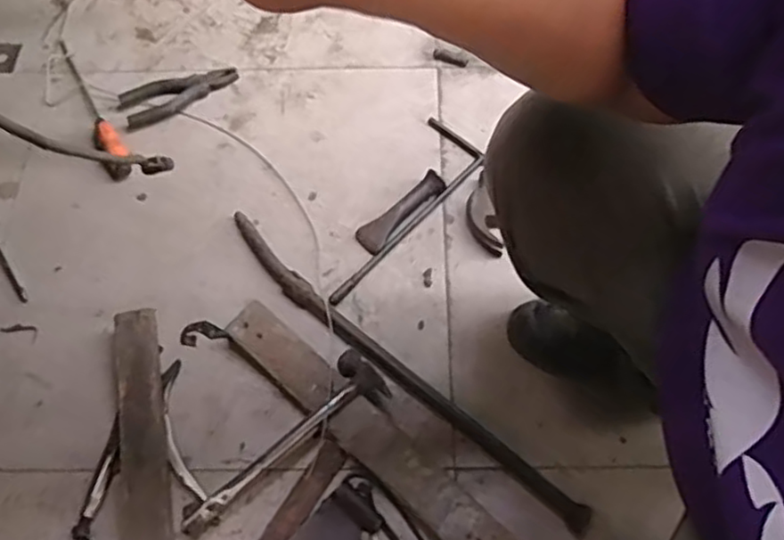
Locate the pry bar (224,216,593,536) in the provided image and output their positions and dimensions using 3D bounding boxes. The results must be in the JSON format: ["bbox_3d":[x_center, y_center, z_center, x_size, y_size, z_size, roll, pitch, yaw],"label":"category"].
[{"bbox_3d":[-0.005,0.113,0.831,0.577,0.027,0.040,39,72,16],"label":"pry bar"}]

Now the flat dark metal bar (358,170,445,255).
[{"bbox_3d":[0.012,-0.084,0.916,0.040,0.026,0.143,42,73,17],"label":"flat dark metal bar"}]

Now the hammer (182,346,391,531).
[{"bbox_3d":[-0.117,0.204,0.759,0.079,0.039,0.273,41,73,17],"label":"hammer"}]

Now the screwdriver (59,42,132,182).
[{"bbox_3d":[-0.455,-0.245,0.991,0.041,0.029,0.281,-32,70,-12],"label":"screwdriver"}]

